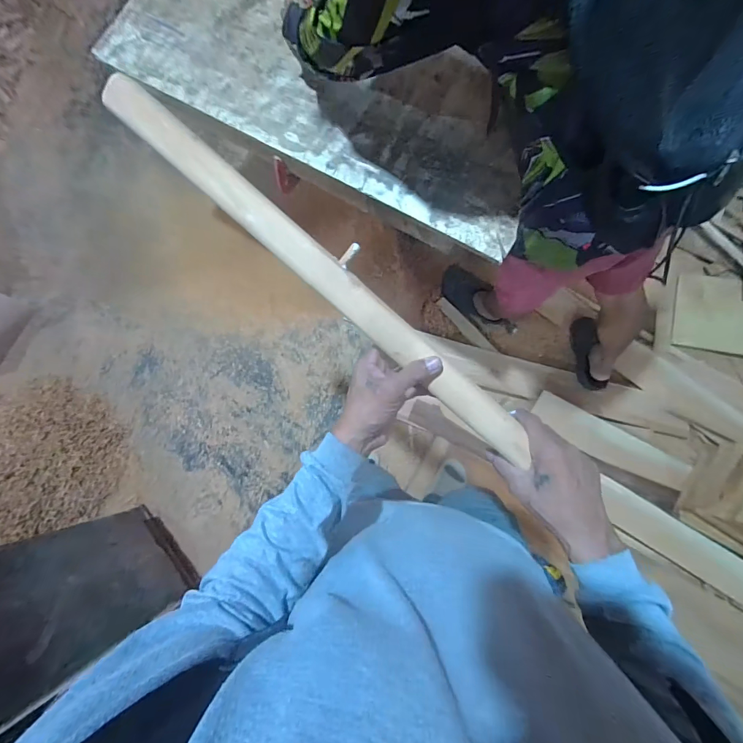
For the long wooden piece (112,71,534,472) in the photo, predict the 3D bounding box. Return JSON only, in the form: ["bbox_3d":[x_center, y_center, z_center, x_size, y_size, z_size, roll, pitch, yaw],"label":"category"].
[{"bbox_3d":[-0.041,-0.108,0.403,0.591,0.032,0.040,43,91,-4],"label":"long wooden piece"}]

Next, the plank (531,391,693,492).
[{"bbox_3d":[0.792,0.240,1.226,0.495,0.022,0.125,30,113,14],"label":"plank"}]

